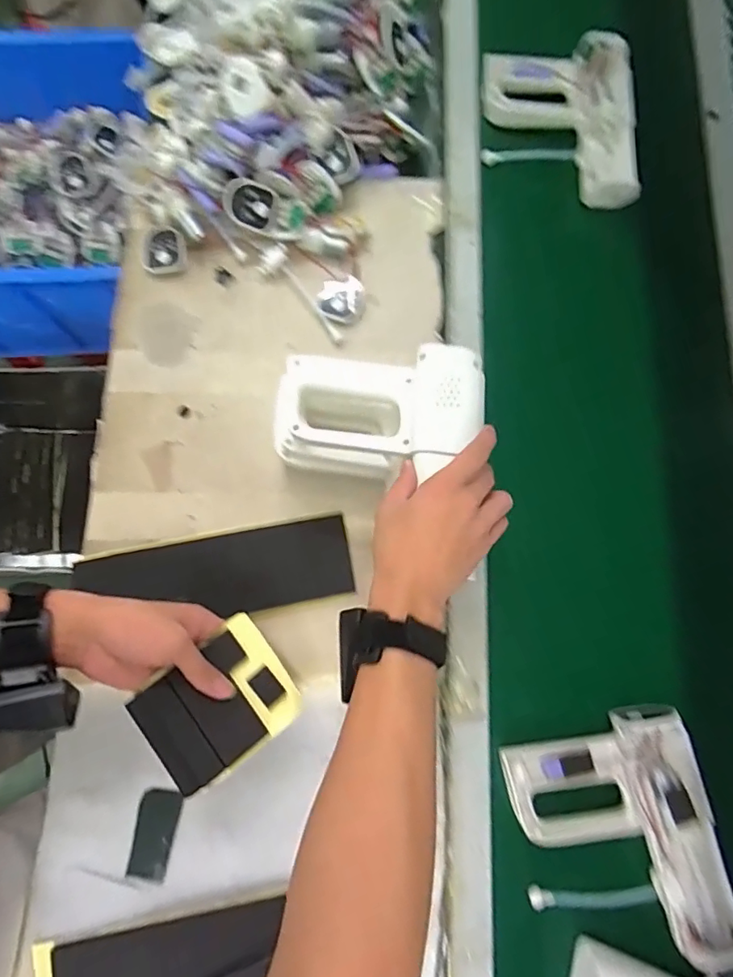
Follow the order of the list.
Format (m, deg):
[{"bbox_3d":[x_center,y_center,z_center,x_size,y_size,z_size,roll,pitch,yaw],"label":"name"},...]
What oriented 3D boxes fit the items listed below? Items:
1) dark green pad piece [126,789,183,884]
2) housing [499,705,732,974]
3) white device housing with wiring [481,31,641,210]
[{"bbox_3d":[-0.217,0.353,0.535,0.042,0.008,0.080,11,79,2],"label":"dark green pad piece"},{"bbox_3d":[0.248,0.344,0.517,0.186,0.047,0.222,-10,79,-2],"label":"housing"},{"bbox_3d":[0.249,-0.477,0.677,0.186,0.046,0.240,3,78,1],"label":"white device housing with wiring"}]

